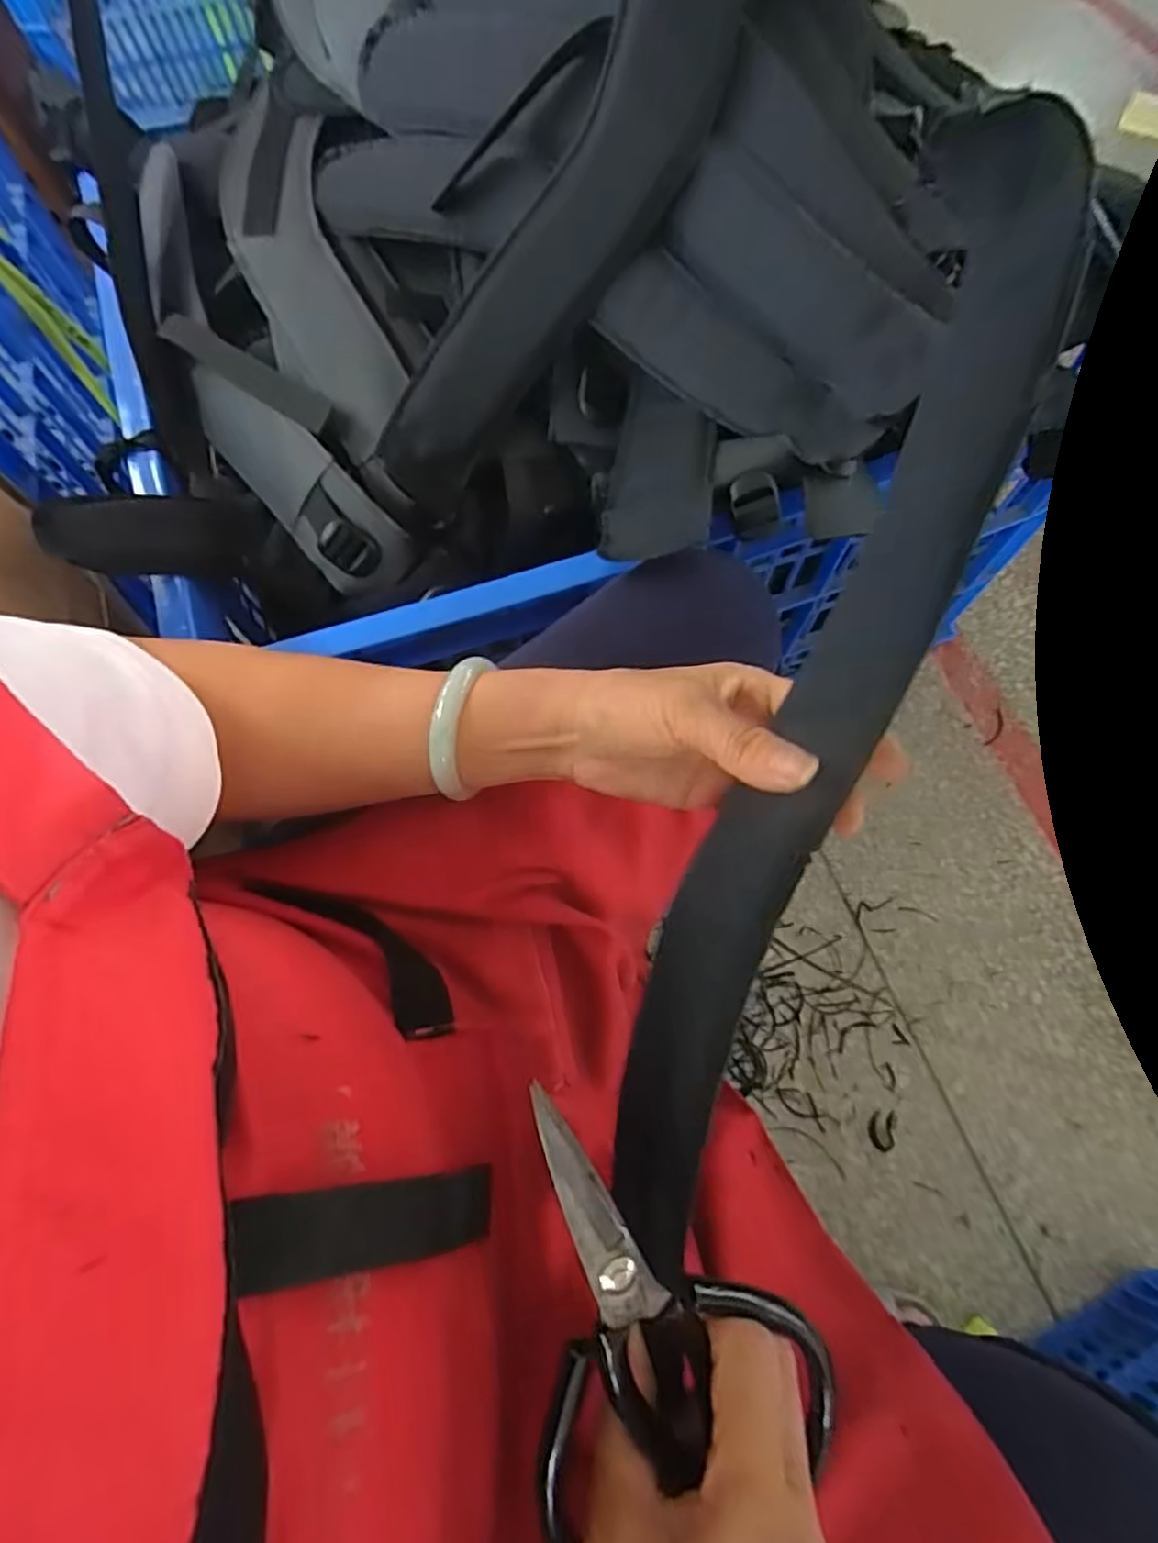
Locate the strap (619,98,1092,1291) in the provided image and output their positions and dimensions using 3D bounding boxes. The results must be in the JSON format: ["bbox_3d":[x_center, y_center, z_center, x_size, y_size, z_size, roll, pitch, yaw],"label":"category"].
[{"bbox_3d":[0.084,-0.018,0.244,0.044,0.078,0.368,22,99,10],"label":"strap"}]

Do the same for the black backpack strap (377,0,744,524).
[{"bbox_3d":[-0.005,-0.375,0.432,0.104,0.063,0.440,38,109,15],"label":"black backpack strap"}]

